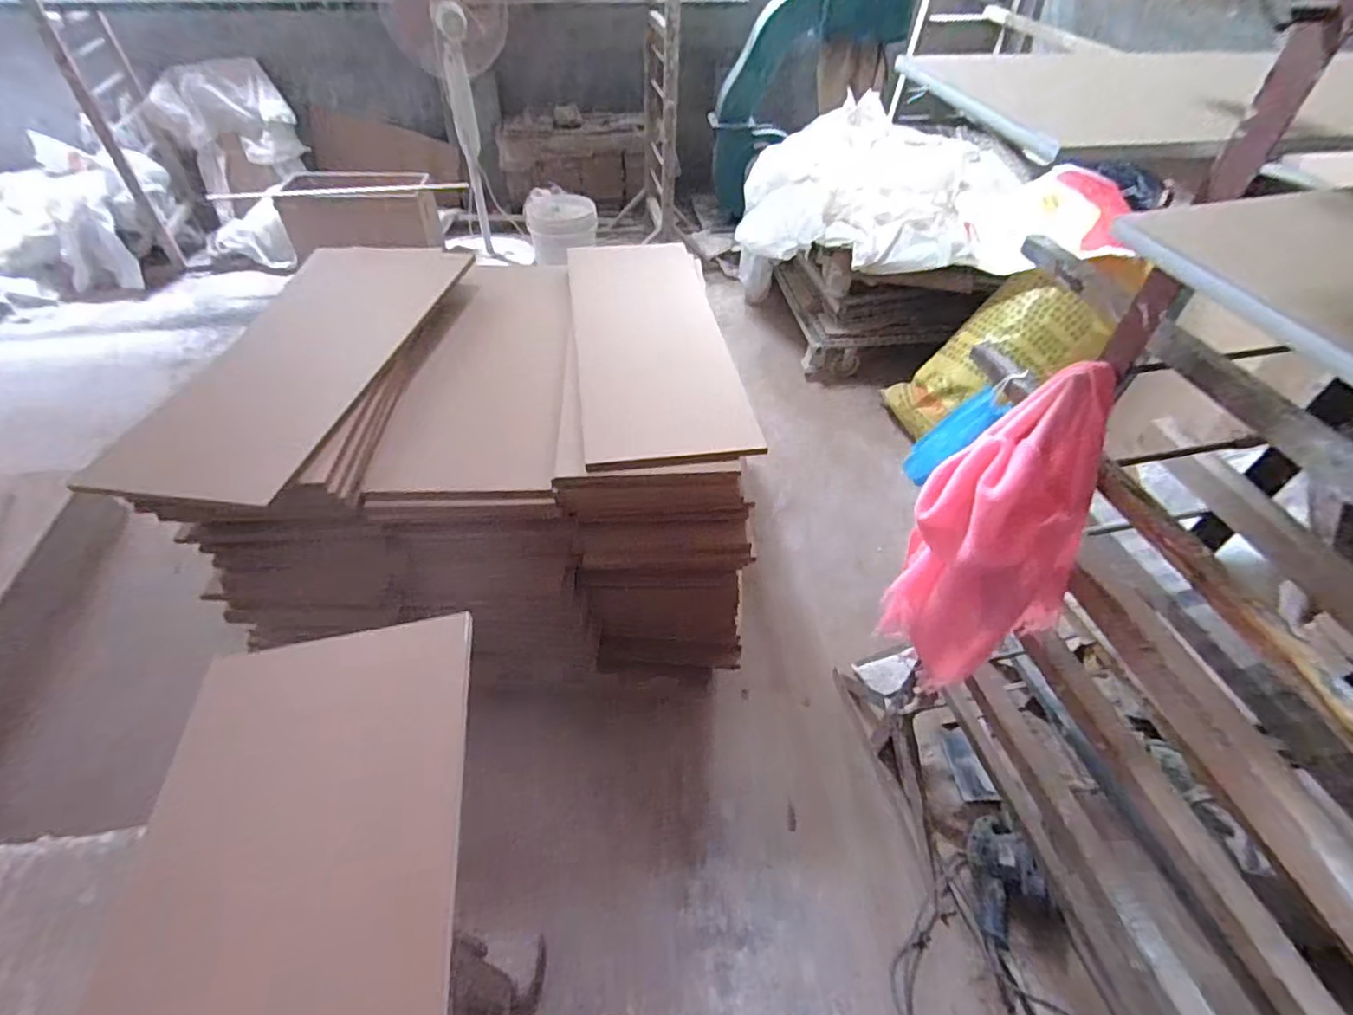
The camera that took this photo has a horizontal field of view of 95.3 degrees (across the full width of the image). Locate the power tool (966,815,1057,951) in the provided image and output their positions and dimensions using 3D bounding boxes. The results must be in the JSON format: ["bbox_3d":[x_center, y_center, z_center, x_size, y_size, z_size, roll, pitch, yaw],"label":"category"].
[{"bbox_3d":[0.655,0.744,1.226,0.122,0.095,0.233,6,47,5],"label":"power tool"}]

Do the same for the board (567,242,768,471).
[{"bbox_3d":[-0.062,-0.368,1.282,0.295,0.018,0.816,-8,46,-5],"label":"board"}]

